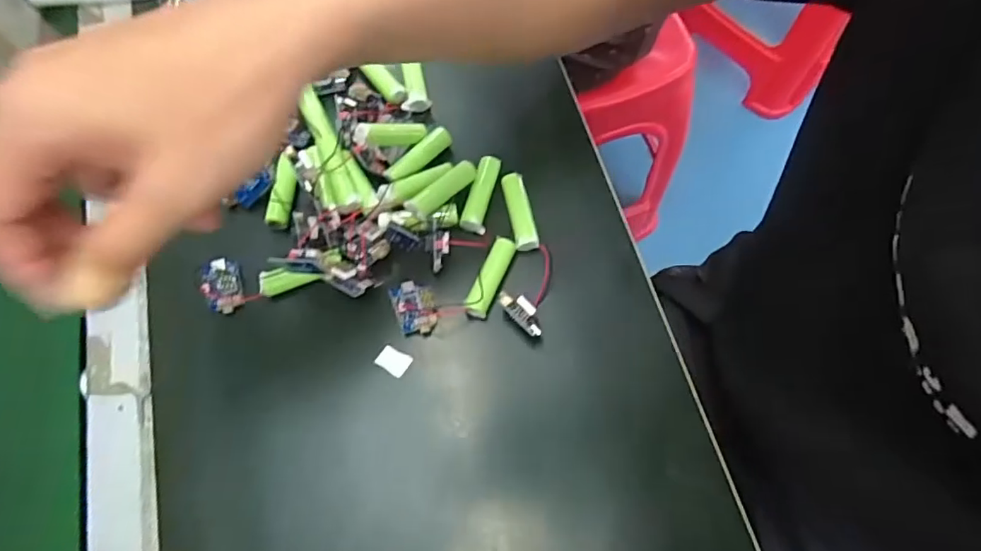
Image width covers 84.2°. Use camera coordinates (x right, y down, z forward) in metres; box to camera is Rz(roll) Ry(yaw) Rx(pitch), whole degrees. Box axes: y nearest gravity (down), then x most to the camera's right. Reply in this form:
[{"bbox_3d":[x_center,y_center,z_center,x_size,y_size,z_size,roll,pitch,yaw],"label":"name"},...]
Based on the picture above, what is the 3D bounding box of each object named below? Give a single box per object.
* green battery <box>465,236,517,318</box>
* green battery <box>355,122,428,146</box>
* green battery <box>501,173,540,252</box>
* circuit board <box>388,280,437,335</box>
[{"bbox_3d":[0.000,-0.001,0.328,0.014,0.014,0.051,22,69,7],"label":"green battery"},{"bbox_3d":[-0.064,-0.092,0.352,0.050,0.012,0.011,-15,66,-40],"label":"green battery"},{"bbox_3d":[0.019,-0.039,0.350,0.016,0.014,0.053,-9,68,-6],"label":"green battery"},{"bbox_3d":[-0.046,0.020,0.327,0.022,0.014,0.034,-19,70,-9],"label":"circuit board"}]

